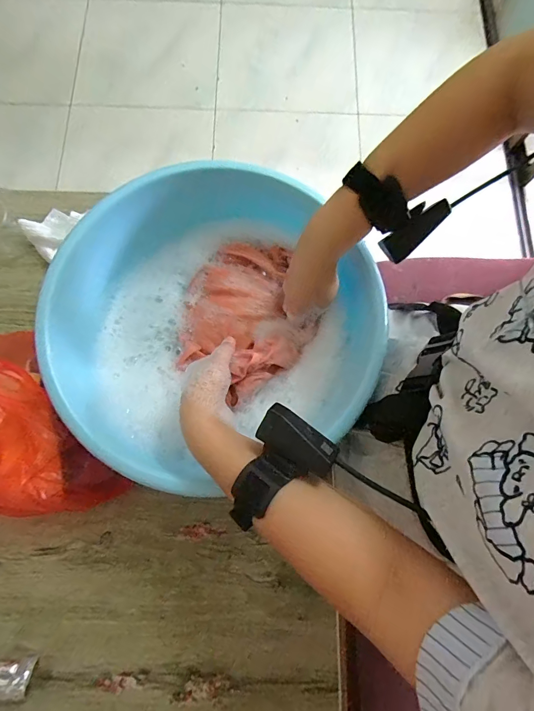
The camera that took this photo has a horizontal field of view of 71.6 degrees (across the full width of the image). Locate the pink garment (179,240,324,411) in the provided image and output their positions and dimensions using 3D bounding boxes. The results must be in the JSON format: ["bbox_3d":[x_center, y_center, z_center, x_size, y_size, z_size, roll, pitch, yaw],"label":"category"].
[{"bbox_3d":[-0.028,-0.057,0.472,0.173,0.066,0.199,27,79,7],"label":"pink garment"}]

